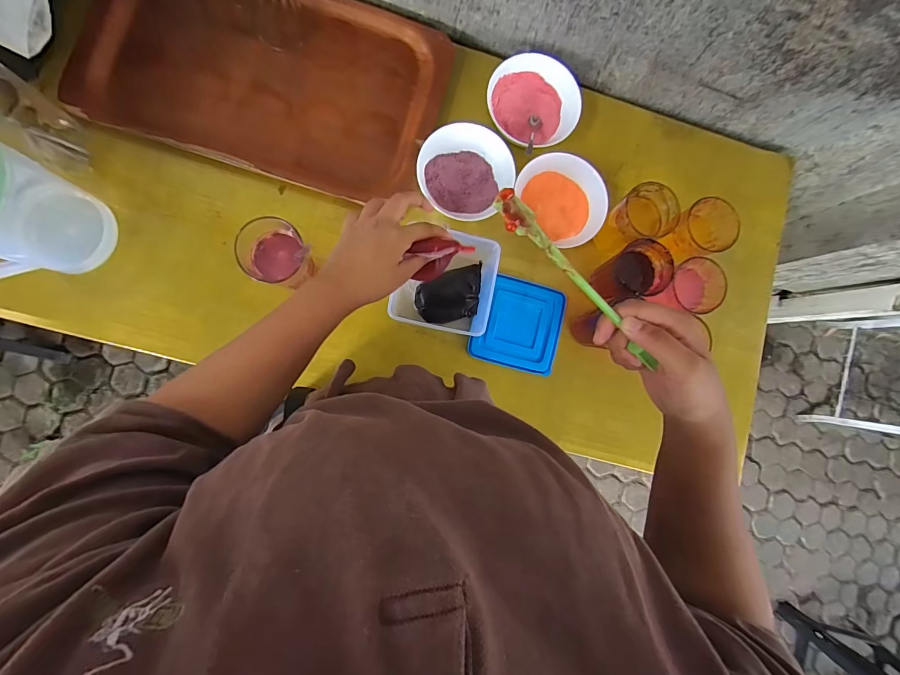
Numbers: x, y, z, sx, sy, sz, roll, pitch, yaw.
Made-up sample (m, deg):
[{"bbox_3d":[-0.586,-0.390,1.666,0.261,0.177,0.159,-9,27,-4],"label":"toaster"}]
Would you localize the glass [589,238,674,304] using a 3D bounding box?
[{"bbox_3d":[0.262,-0.094,0.596,0.074,0.099,0.074,-22,90,-6],"label":"glass"}]

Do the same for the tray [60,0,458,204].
[{"bbox_3d":[-0.270,-0.397,0.597,0.508,0.047,0.300,13,87,-6],"label":"tray"}]

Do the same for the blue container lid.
[{"bbox_3d":[0.110,-0.021,0.641,0.135,0.010,0.137,14,86,-5],"label":"blue container lid"}]

